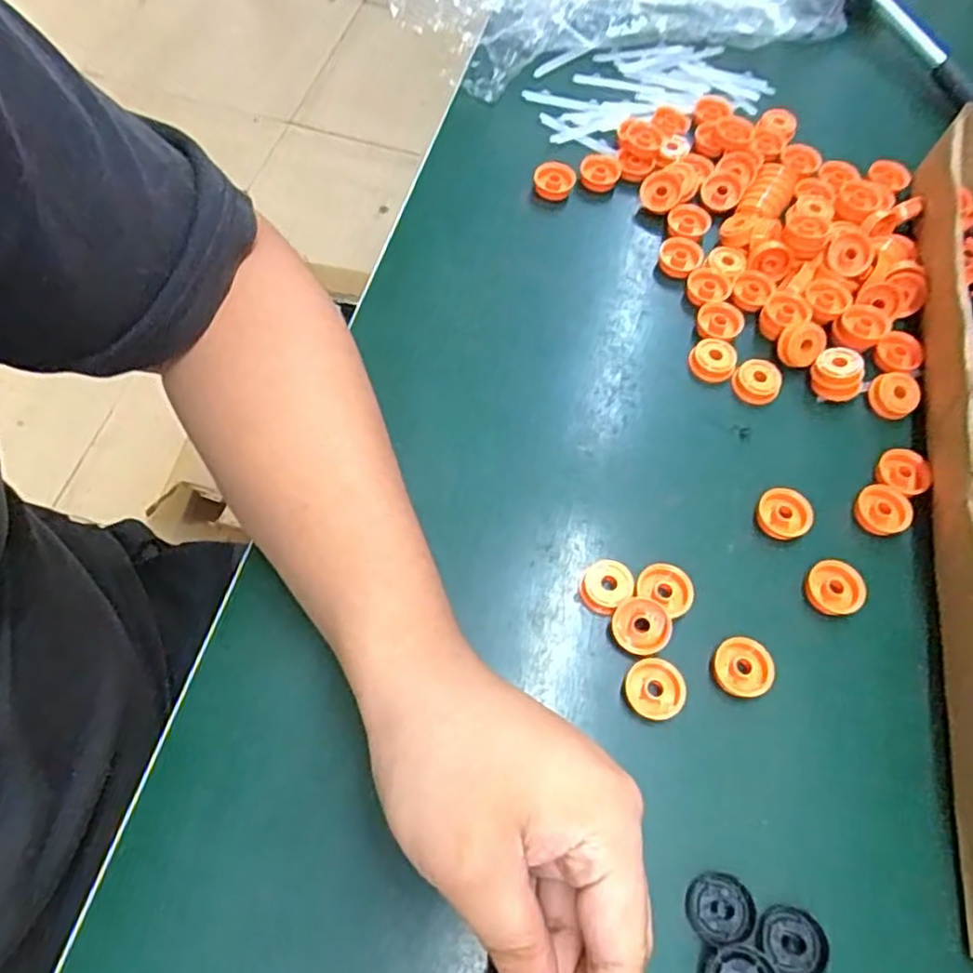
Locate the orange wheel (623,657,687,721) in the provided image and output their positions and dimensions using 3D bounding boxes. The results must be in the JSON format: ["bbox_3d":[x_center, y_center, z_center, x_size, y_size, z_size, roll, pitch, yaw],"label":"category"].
[{"bbox_3d":[0.075,0.091,0.312,0.026,0.012,0.024,2,63,-4],"label":"orange wheel"}]

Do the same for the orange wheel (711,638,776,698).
[{"bbox_3d":[0.115,0.082,0.317,0.025,0.013,0.024,2,63,-4],"label":"orange wheel"}]

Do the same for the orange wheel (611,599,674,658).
[{"bbox_3d":[0.071,0.064,0.319,0.026,0.004,0.025,25,87,21],"label":"orange wheel"}]

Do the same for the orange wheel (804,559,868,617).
[{"bbox_3d":[0.166,0.049,0.335,0.026,0.009,0.025,2,63,-4],"label":"orange wheel"}]

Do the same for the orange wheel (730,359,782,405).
[{"bbox_3d":[0.151,-0.058,0.393,0.025,0.011,0.023,2,63,-4],"label":"orange wheel"}]

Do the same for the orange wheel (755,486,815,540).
[{"bbox_3d":[0.149,0.015,0.351,0.026,0.012,0.023,29,65,10],"label":"orange wheel"}]

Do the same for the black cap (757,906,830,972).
[{"bbox_3d":[0.119,0.176,0.271,0.025,0.005,0.023,2,63,-4],"label":"black cap"}]

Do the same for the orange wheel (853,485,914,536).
[{"bbox_3d":[0.201,0.012,0.356,0.026,0.007,0.024,39,67,14],"label":"orange wheel"}]

